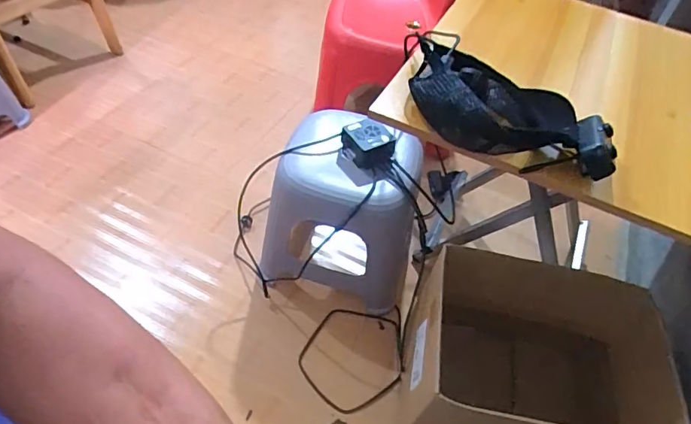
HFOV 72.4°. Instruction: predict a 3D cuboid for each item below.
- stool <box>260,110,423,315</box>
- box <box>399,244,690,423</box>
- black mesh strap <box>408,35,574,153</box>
[{"bbox_3d":[-0.003,-0.014,0.971,0.285,0.320,0.275,14,49,4],"label":"stool"},{"bbox_3d":[0.312,0.283,0.829,0.401,0.271,0.297,12,49,3],"label":"box"},{"bbox_3d":[0.180,-0.144,0.636,0.246,0.061,0.135,25,51,14],"label":"black mesh strap"}]

